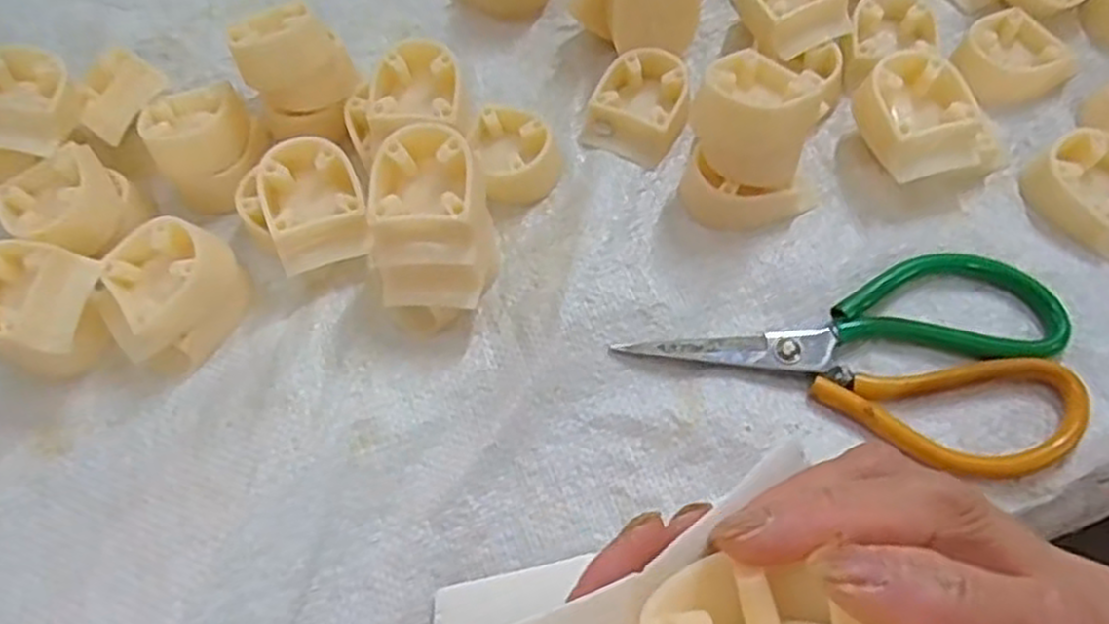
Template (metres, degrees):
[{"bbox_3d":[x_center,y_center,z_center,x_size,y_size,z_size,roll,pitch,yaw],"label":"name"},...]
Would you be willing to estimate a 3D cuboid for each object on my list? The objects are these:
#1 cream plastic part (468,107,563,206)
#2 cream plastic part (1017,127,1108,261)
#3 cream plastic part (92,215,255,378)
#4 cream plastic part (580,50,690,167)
[{"bbox_3d":[-0.019,-0.082,0.396,0.042,0.020,0.052,-15,62,-4],"label":"cream plastic part"},{"bbox_3d":[0.260,-0.058,0.364,0.049,0.021,0.060,-34,65,-14],"label":"cream plastic part"},{"bbox_3d":[-0.179,-0.010,0.355,0.052,0.040,0.061,34,69,20],"label":"cream plastic part"},{"bbox_3d":[0.047,-0.110,0.406,0.050,0.021,0.057,26,66,16],"label":"cream plastic part"}]

